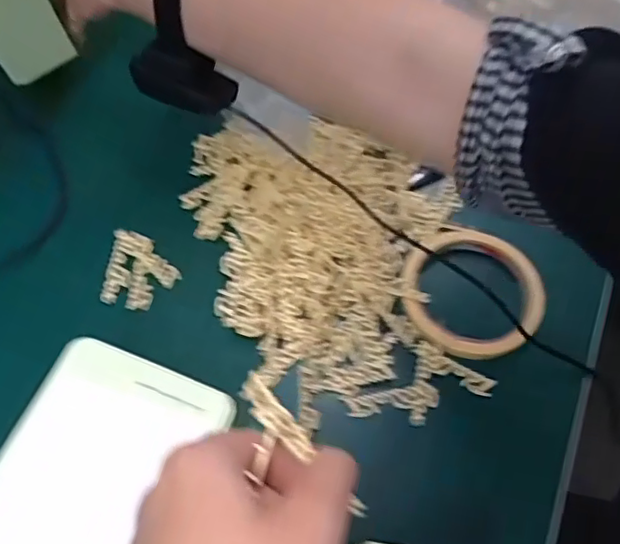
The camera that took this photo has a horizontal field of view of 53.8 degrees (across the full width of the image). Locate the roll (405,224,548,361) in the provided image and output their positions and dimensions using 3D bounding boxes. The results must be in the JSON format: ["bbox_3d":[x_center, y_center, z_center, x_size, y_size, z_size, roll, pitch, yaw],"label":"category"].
[{"bbox_3d":[0.110,0.010,0.413,0.094,0.020,0.090,0,62,0],"label":"roll"}]

